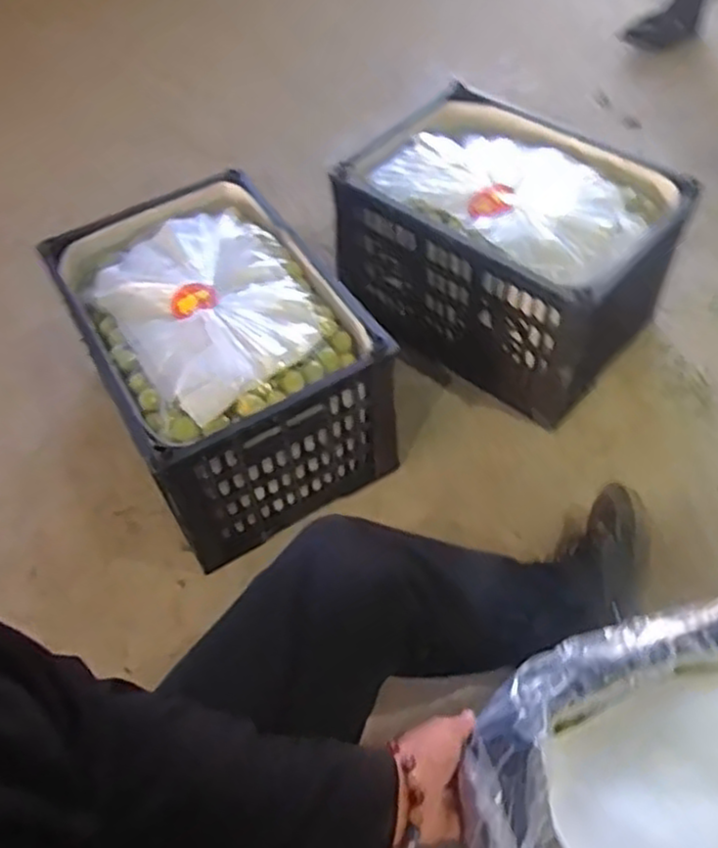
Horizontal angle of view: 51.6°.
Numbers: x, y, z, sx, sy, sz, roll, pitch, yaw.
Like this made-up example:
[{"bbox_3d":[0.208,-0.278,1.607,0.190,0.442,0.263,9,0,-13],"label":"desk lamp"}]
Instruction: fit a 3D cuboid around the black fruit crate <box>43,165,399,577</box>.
[{"bbox_3d":[-0.220,-0.113,1.201,0.366,0.294,0.524,-27,57,-16],"label":"black fruit crate"}]

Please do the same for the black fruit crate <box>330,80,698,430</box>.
[{"bbox_3d":[0.248,-0.302,1.292,0.498,0.283,0.363,31,61,23],"label":"black fruit crate"}]

